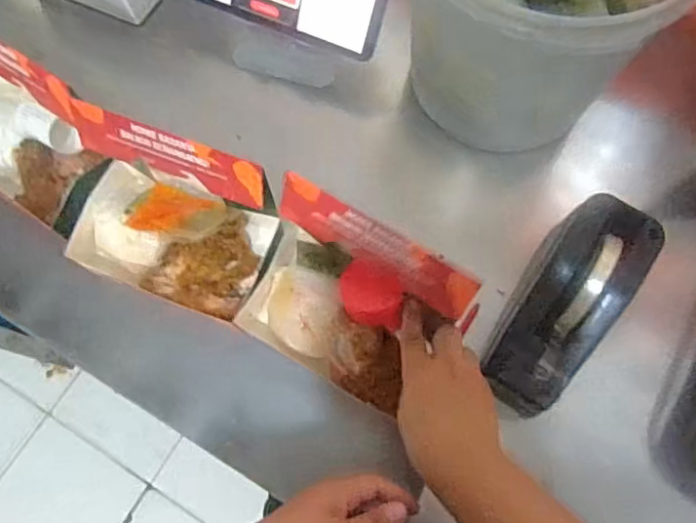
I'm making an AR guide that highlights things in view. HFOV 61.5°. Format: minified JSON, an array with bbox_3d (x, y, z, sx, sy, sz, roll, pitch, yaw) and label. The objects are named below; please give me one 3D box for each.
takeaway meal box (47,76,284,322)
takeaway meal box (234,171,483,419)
[{"bbox_3d":[-0.173,-0.037,0.544,0.230,0.154,0.117,21,73,7],"label":"takeaway meal box"},{"bbox_3d":[-0.006,0.040,0.500,0.180,0.140,0.115,30,75,9],"label":"takeaway meal box"}]

